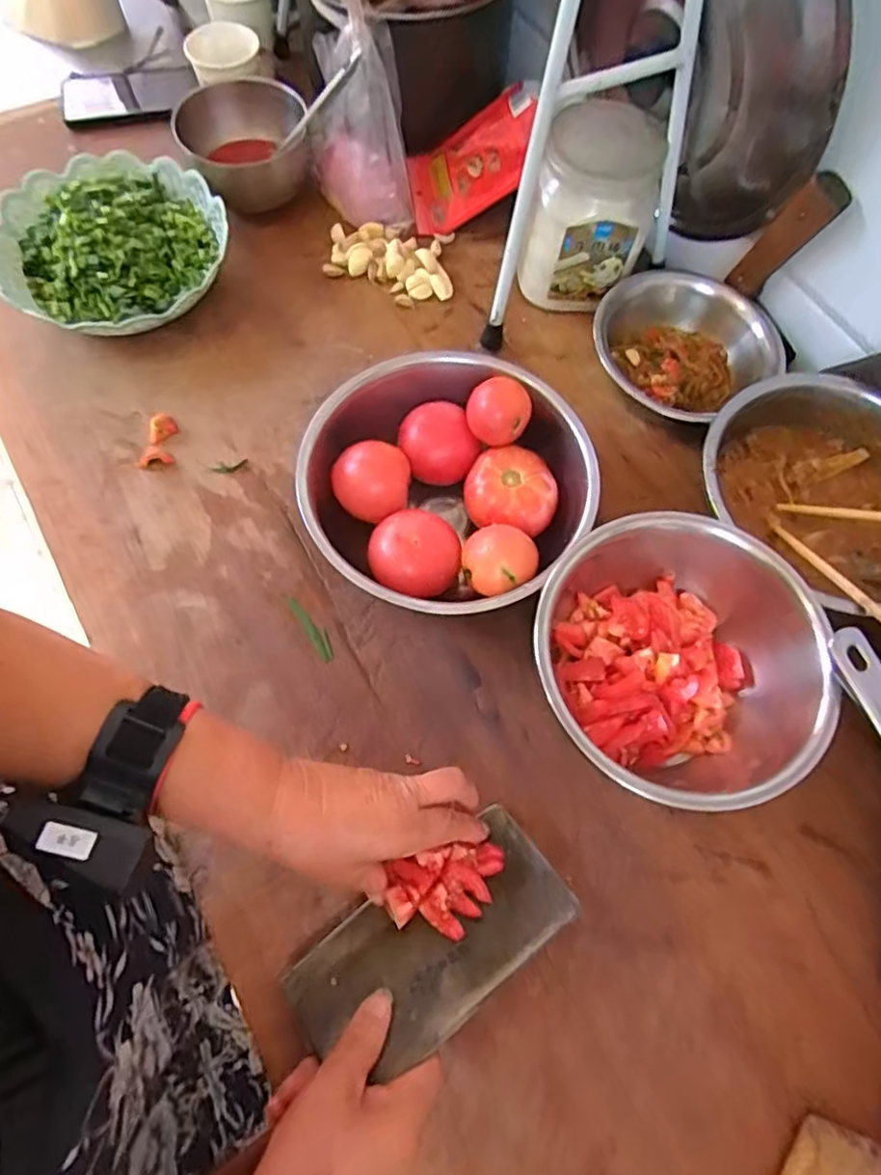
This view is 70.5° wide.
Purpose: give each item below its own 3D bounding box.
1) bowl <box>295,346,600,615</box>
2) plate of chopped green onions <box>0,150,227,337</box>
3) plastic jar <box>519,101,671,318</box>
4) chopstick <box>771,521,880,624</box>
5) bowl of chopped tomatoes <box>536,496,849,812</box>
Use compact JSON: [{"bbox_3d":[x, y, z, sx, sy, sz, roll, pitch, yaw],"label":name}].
[{"bbox_3d":[0.006,-0.073,0.489,0.209,0.081,0.207,0,69,-1],"label":"bowl"},{"bbox_3d":[-0.299,-0.308,0.574,0.199,0.070,0.194,0,69,-1],"label":"plate of chopped green onions"},{"bbox_3d":[0.135,-0.337,0.567,0.101,0.131,0.103,0,69,-1],"label":"plastic jar"},{"bbox_3d":[0.291,0.010,0.426,0.009,0.008,0.191,-12,39,-6],"label":"chopstick"},{"bbox_3d":[0.160,0.051,0.439,0.186,0.089,0.183,0,69,-1],"label":"bowl of chopped tomatoes"}]

